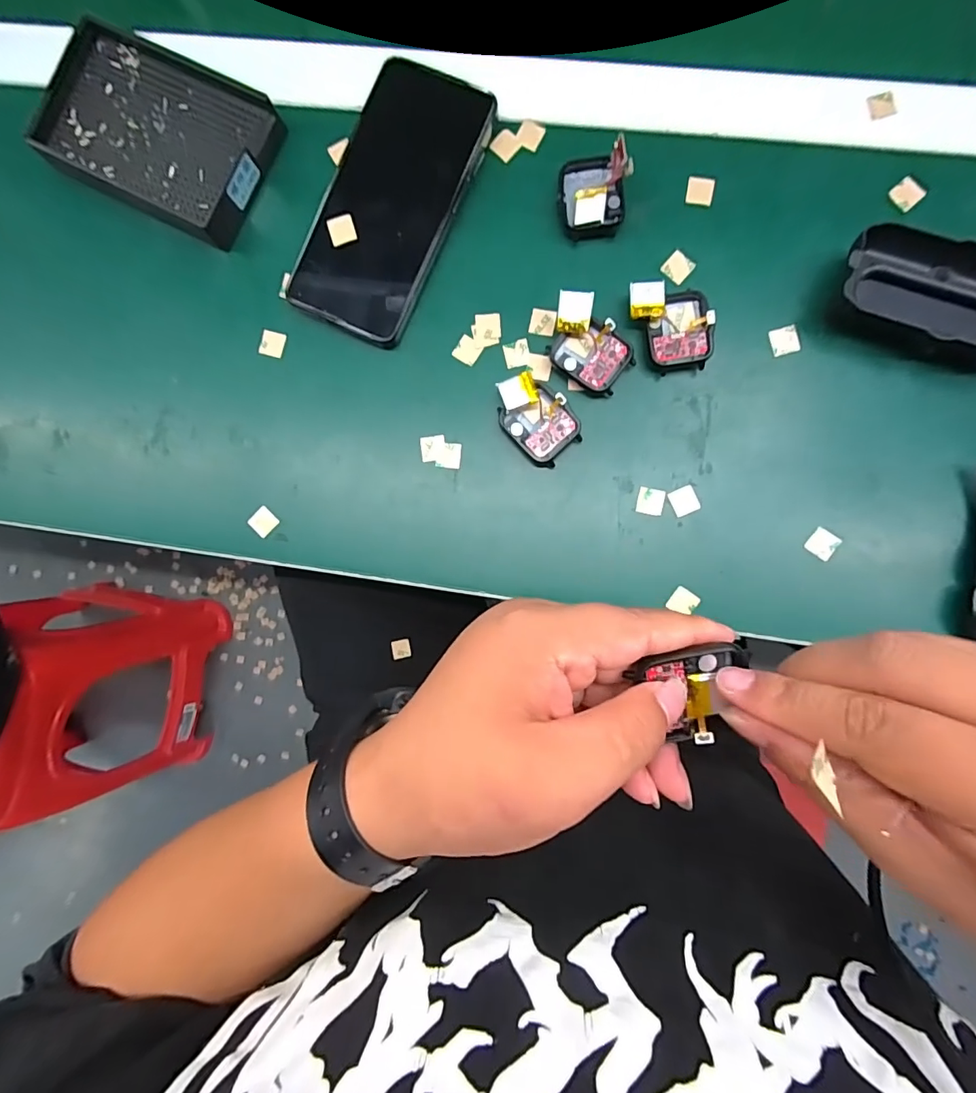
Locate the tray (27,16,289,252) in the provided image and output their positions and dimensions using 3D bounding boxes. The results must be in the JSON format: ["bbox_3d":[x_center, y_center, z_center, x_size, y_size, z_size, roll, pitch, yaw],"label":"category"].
[{"bbox_3d":[-0.213,-0.264,0.313,0.139,0.023,0.090,26,91,4],"label":"tray"}]

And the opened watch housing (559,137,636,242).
[{"bbox_3d":[0.065,-0.214,0.296,0.043,0.015,0.047,-7,89,4],"label":"opened watch housing"}]

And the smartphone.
[{"bbox_3d":[-0.060,-0.213,0.304,0.078,0.017,0.162,23,91,4],"label":"smartphone"}]

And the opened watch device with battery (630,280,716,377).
[{"bbox_3d":[0.109,-0.131,0.289,0.045,0.015,0.051,-8,89,4],"label":"opened watch device with battery"}]

